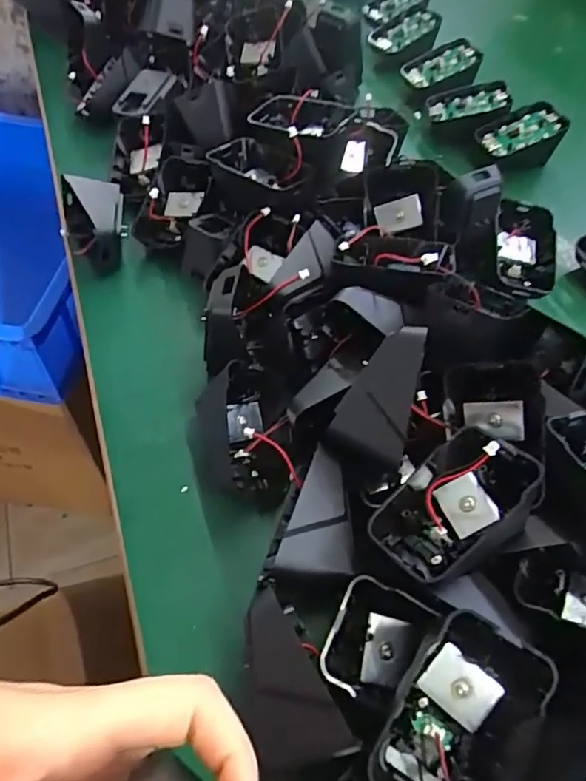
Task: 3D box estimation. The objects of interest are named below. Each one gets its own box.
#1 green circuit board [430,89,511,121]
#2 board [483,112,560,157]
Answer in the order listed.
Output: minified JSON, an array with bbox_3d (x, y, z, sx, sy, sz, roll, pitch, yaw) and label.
[{"bbox_3d":[0.157,-0.257,0.500,0.067,0.007,0.025,-6,53,14],"label":"green circuit board"},{"bbox_3d":[0.196,-0.222,0.479,0.066,0.008,0.032,-24,58,3],"label":"board"}]

